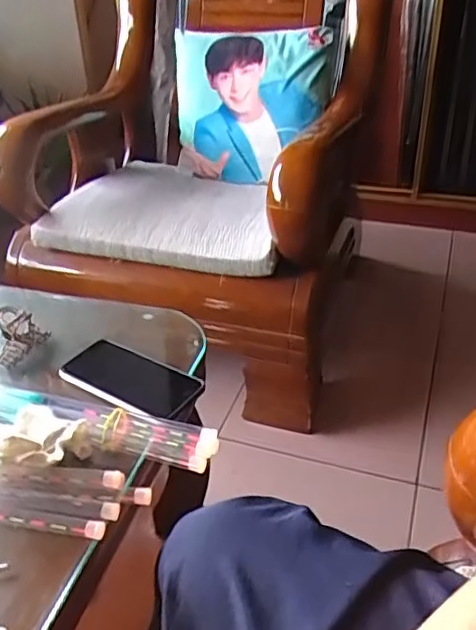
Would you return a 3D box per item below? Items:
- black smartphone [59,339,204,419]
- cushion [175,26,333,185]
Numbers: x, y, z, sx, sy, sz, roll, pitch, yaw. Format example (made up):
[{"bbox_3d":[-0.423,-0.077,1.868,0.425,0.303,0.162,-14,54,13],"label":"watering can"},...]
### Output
[{"bbox_3d":[-0.121,0.070,0.706,0.161,0.007,0.080,17,38,28],"label":"black smartphone"},{"bbox_3d":[0.031,-0.521,1.461,0.428,0.378,0.105,2,-4,28],"label":"cushion"}]

